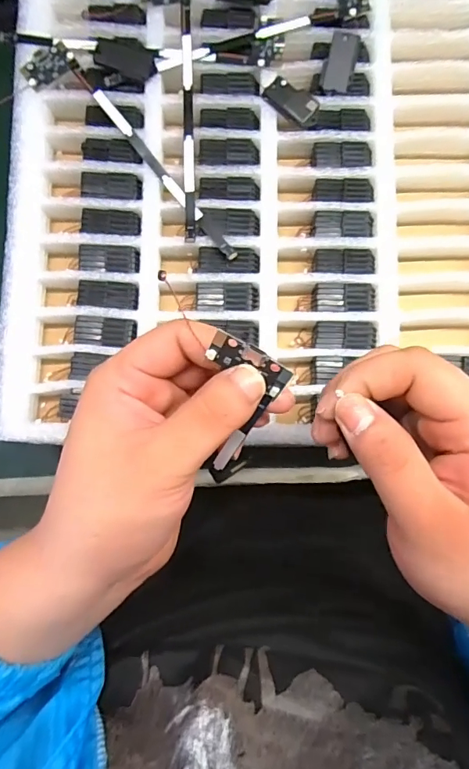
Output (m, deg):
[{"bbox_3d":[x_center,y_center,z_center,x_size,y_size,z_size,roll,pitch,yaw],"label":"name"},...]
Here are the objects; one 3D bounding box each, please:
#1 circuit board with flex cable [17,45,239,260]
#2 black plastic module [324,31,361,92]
[{"bbox_3d":[-0.069,-0.152,0.298,0.032,0.008,0.192,-41,85,-7],"label":"circuit board with flex cable"},{"bbox_3d":[0.072,-0.217,0.303,0.019,0.004,0.037,13,99,-4],"label":"black plastic module"}]

